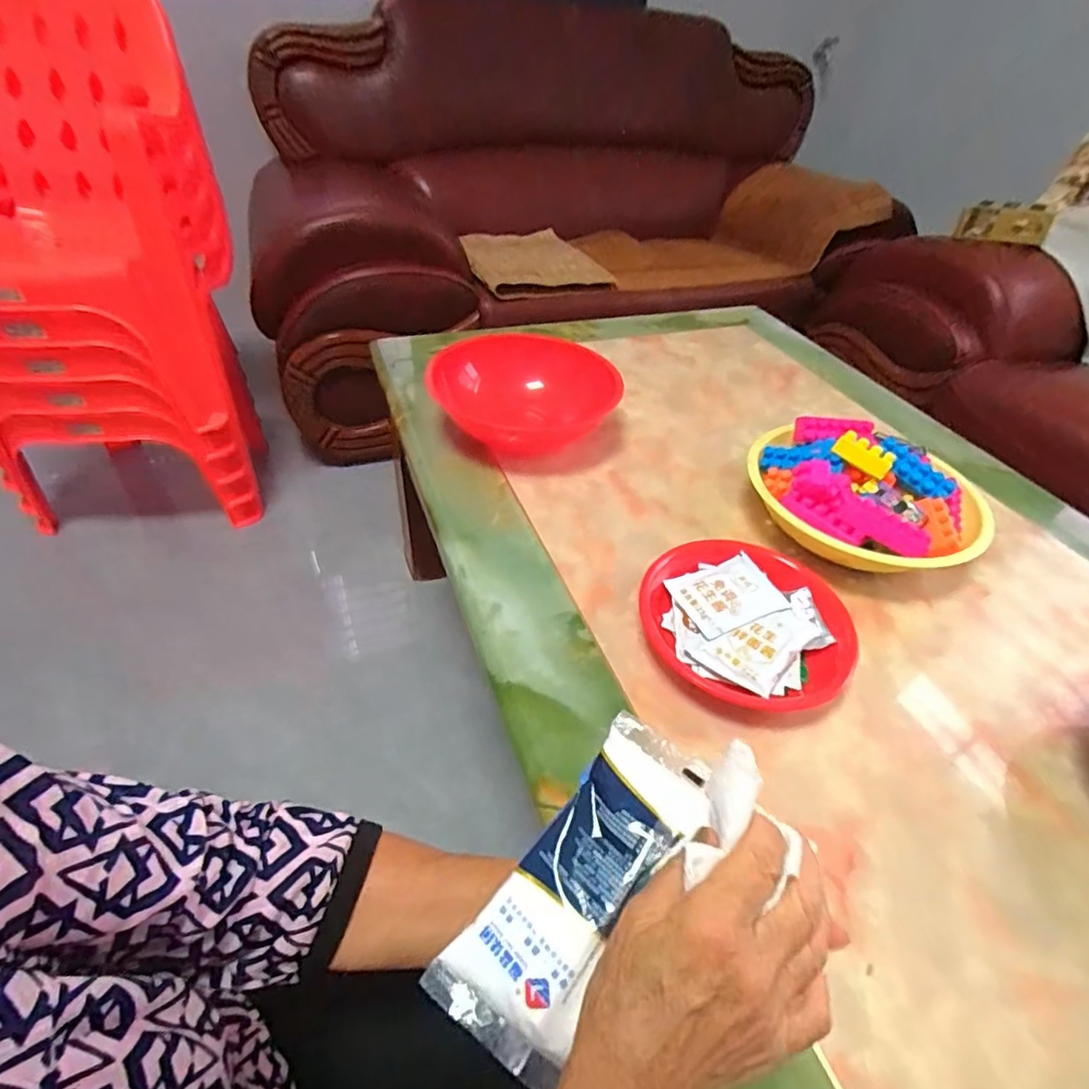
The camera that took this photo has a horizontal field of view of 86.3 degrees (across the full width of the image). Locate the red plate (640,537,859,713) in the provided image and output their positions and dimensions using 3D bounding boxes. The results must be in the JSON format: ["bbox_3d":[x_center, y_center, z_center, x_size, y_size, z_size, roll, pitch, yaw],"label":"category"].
[{"bbox_3d":[0.187,0.074,0.547,0.184,0.046,0.176,2,43,-2],"label":"red plate"}]

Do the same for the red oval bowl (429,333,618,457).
[{"bbox_3d":[-0.034,-0.198,0.785,0.233,0.080,0.199,-9,44,-14],"label":"red oval bowl"}]

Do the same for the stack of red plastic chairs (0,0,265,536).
[{"bbox_3d":[-0.930,-0.526,1.197,0.562,0.794,0.648,-13,45,-17],"label":"stack of red plastic chairs"}]

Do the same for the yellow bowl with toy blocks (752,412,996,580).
[{"bbox_3d":[0.354,-0.056,0.654,0.245,0.103,0.211,21,46,18],"label":"yellow bowl with toy blocks"}]

